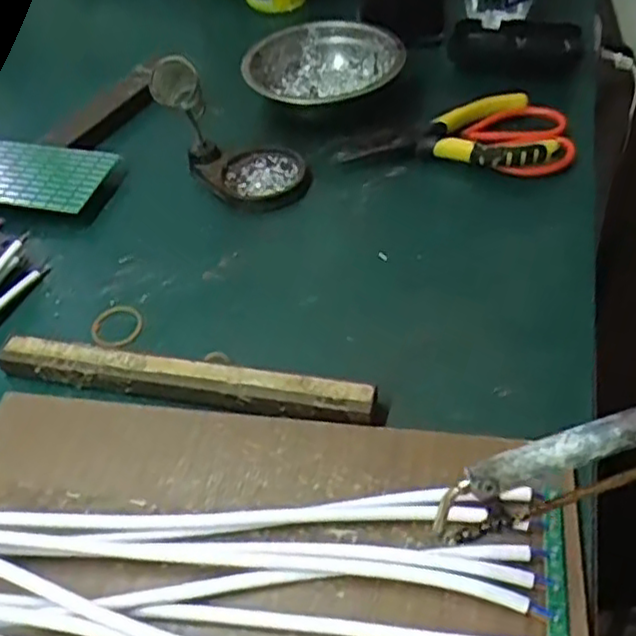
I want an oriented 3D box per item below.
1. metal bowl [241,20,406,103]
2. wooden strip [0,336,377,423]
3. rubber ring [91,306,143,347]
[{"bbox_3d":[0.003,-0.196,0.550,0.113,0.040,0.112,-3,48,4],"label":"metal bowl"},{"bbox_3d":[-0.074,0.032,0.368,0.210,0.013,0.019,7,49,13],"label":"wooden strip"},{"bbox_3d":[-0.124,0.005,0.419,0.032,0.005,0.028,-22,49,-13],"label":"rubber ring"}]

